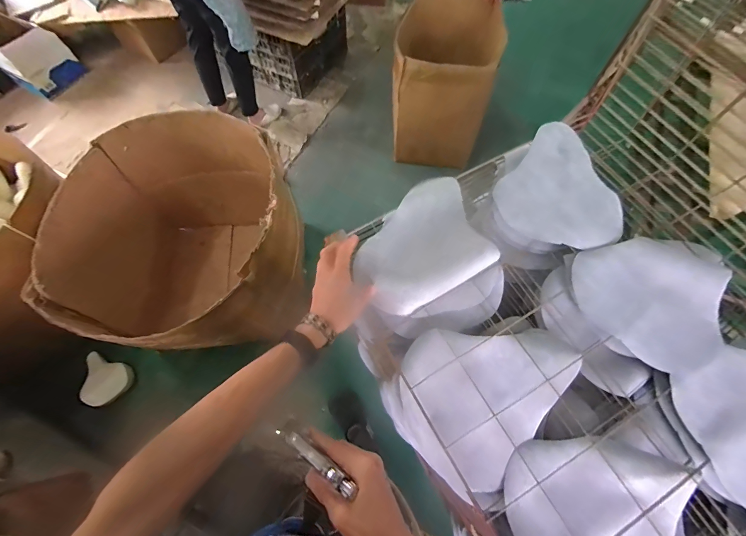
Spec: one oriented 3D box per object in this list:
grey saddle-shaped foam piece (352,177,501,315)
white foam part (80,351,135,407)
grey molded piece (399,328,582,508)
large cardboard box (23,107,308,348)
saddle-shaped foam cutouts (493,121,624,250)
[{"bbox_3d":[0.088,-0.050,0.579,0.248,0.053,0.207,-27,69,-12],"label":"grey saddle-shaped foam piece"},{"bbox_3d":[-1.133,0.471,1.376,0.175,0.034,0.211,-2,78,-13],"label":"white foam part"},{"bbox_3d":[0.173,0.190,0.533,0.332,0.047,0.221,-41,72,-16],"label":"grey molded piece"},{"bbox_3d":[-0.703,-0.078,1.340,0.783,0.657,0.873,-17,67,-8],"label":"large cardboard box"},{"bbox_3d":[0.388,-0.155,0.637,0.226,0.017,0.270,36,71,14],"label":"saddle-shaped foam cutouts"}]

